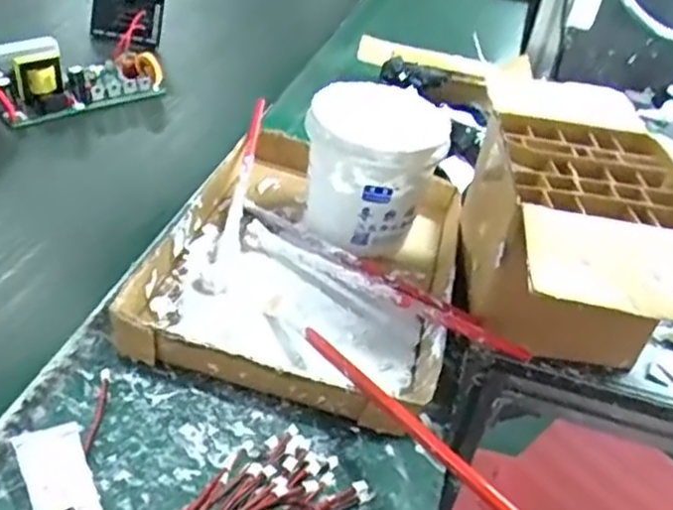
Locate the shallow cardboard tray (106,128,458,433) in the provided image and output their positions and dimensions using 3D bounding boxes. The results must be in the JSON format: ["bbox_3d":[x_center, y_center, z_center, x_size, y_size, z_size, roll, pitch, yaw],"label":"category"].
[{"bbox_3d":[-0.016,-0.002,0.604,0.242,0.044,0.317,17,39,9],"label":"shallow cardboard tray"}]

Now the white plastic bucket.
[{"bbox_3d":[0.033,-0.082,0.635,0.123,0.122,0.115,6,38,-5],"label":"white plastic bucket"}]

